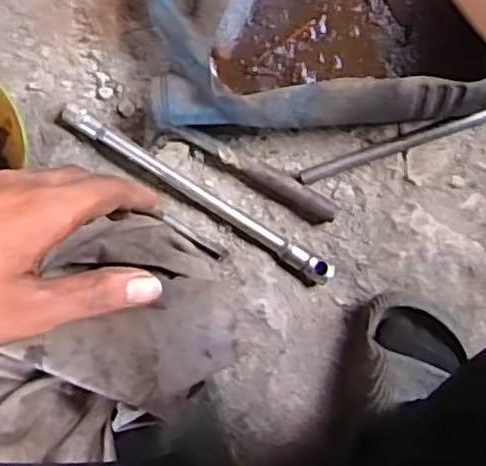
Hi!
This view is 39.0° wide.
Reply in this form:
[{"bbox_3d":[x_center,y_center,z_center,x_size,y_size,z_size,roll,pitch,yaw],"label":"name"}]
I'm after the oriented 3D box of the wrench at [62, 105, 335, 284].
[{"bbox_3d":[-0.042,-0.039,0.674,0.302,0.022,0.020,33,97,0],"label":"wrench"}]

